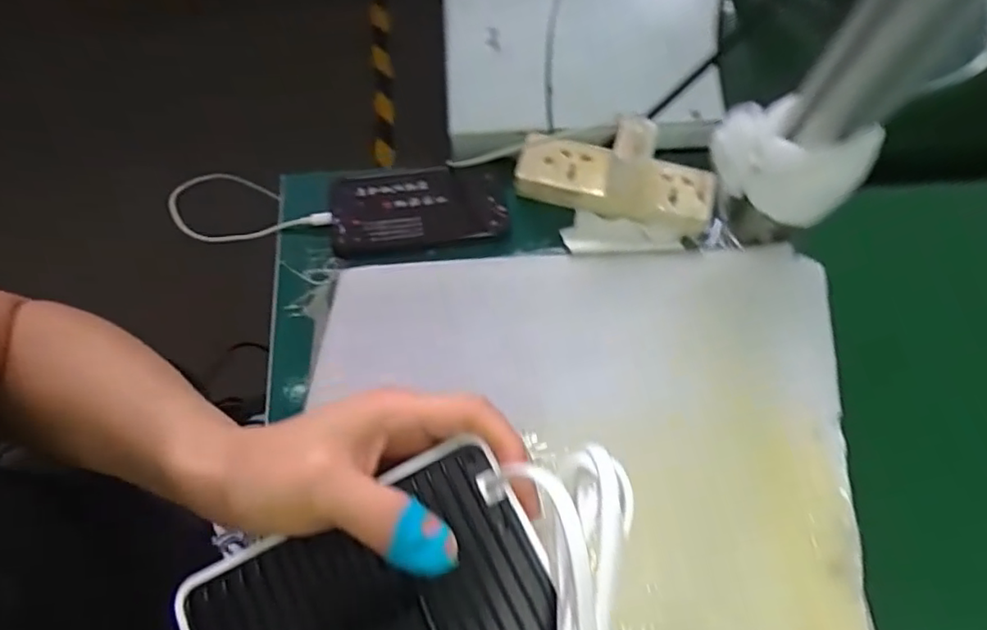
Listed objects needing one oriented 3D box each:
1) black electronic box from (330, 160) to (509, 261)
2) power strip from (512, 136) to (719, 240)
[{"bbox_3d":[-0.067,-0.096,0.541,0.153,0.013,0.083,-6,69,-2],"label":"black electronic box"},{"bbox_3d":[0.106,-0.114,0.532,0.169,0.036,0.060,14,70,5],"label":"power strip"}]

